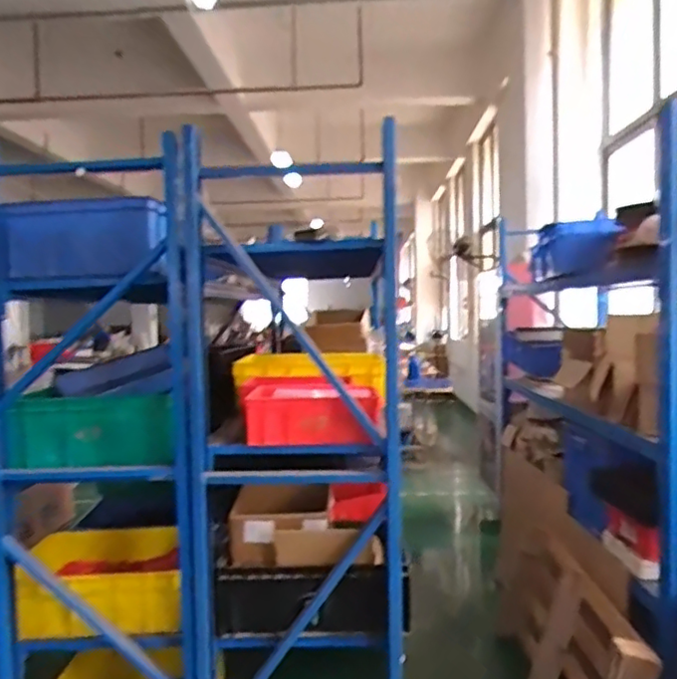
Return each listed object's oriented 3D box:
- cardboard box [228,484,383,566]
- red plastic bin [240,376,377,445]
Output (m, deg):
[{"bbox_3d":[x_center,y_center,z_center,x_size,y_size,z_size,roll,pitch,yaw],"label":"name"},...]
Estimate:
[{"bbox_3d":[-0.101,0.564,1.854,0.457,0.234,0.193,-1,2,1],"label":"cardboard box"},{"bbox_3d":[-0.096,0.224,1.929,0.402,0.168,0.378,-2,2,-9],"label":"red plastic bin"}]

